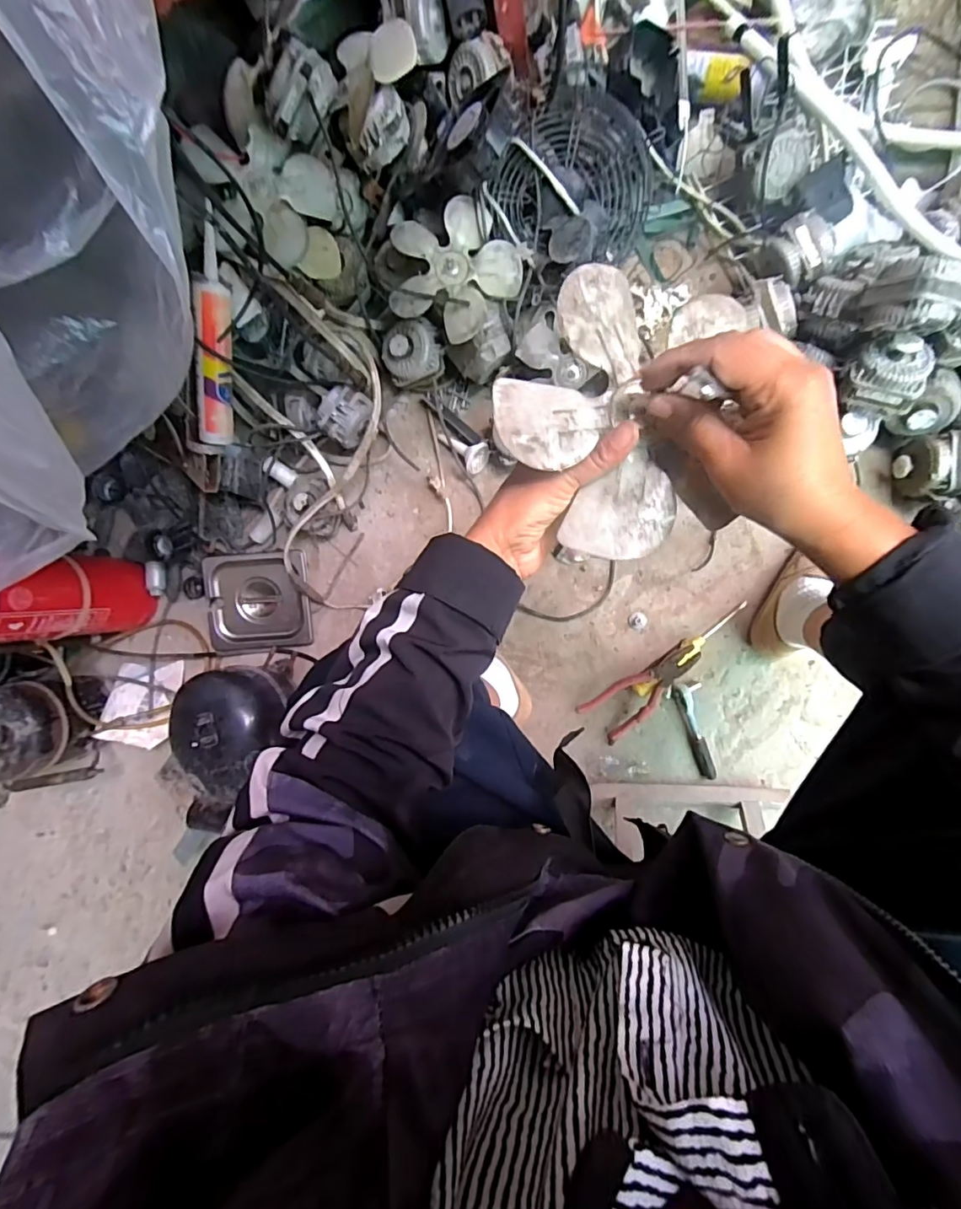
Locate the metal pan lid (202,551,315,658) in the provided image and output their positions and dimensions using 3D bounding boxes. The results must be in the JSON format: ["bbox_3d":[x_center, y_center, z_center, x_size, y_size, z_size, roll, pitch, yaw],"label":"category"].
[{"bbox_3d":[-0.374,-0.004,0.873,0.171,0.022,0.163,-4,89,9],"label":"metal pan lid"}]

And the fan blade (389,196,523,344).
[{"bbox_3d":[-0.043,-0.466,0.740,0.174,0.062,0.168,0,90,9],"label":"fan blade"}]

